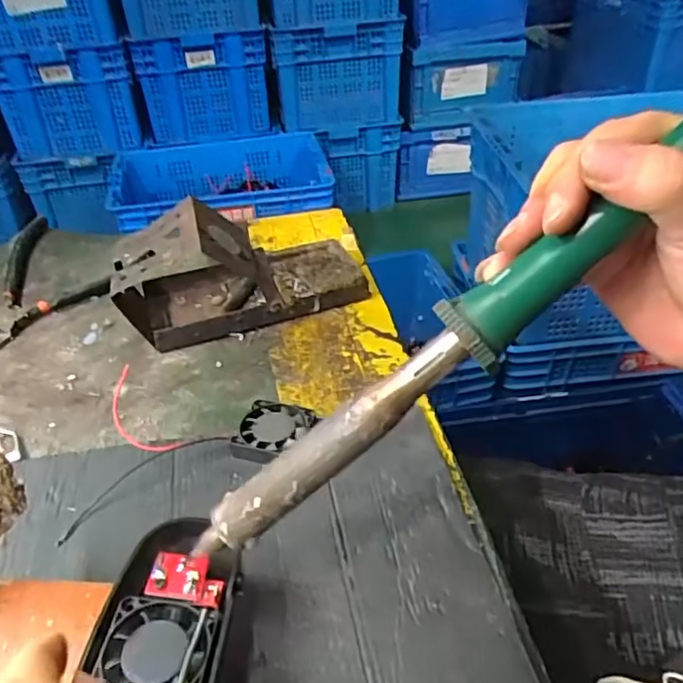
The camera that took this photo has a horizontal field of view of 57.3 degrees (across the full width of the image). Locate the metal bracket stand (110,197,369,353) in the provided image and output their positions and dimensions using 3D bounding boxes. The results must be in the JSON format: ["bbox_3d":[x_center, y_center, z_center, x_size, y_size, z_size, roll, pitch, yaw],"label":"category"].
[{"bbox_3d":[-0.074,-0.059,0.456,0.173,0.080,0.073,-14,40,-16],"label":"metal bracket stand"}]

